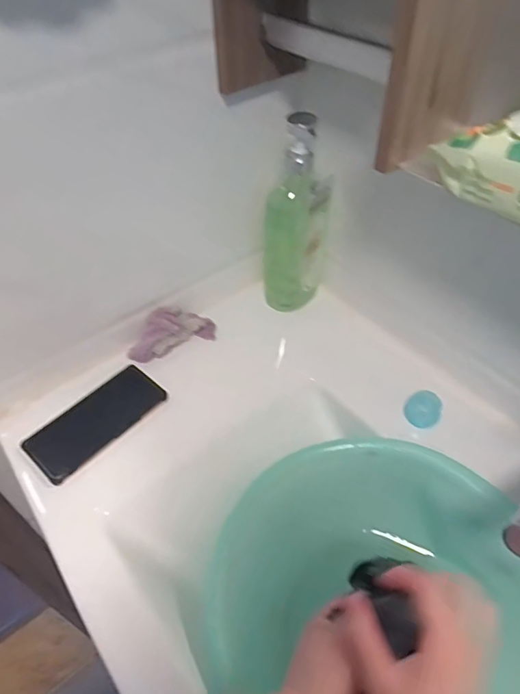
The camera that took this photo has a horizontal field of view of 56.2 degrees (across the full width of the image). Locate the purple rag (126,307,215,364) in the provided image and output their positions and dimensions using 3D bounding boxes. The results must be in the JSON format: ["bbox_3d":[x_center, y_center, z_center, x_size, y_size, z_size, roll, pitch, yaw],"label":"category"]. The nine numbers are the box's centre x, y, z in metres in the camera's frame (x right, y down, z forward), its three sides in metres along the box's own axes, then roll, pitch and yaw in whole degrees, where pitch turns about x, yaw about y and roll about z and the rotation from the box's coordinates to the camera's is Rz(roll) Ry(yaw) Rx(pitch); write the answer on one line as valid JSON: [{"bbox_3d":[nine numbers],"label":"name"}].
[{"bbox_3d":[-0.126,-0.022,0.685,0.125,0.049,0.047,-22,51,-18],"label":"purple rag"}]

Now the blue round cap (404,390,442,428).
[{"bbox_3d":[0.200,0.077,0.602,0.042,0.045,0.010,23,15,33],"label":"blue round cap"}]

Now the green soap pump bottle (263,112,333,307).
[{"bbox_3d":[0.049,-0.169,0.667,0.086,0.265,0.059,12,49,12],"label":"green soap pump bottle"}]

